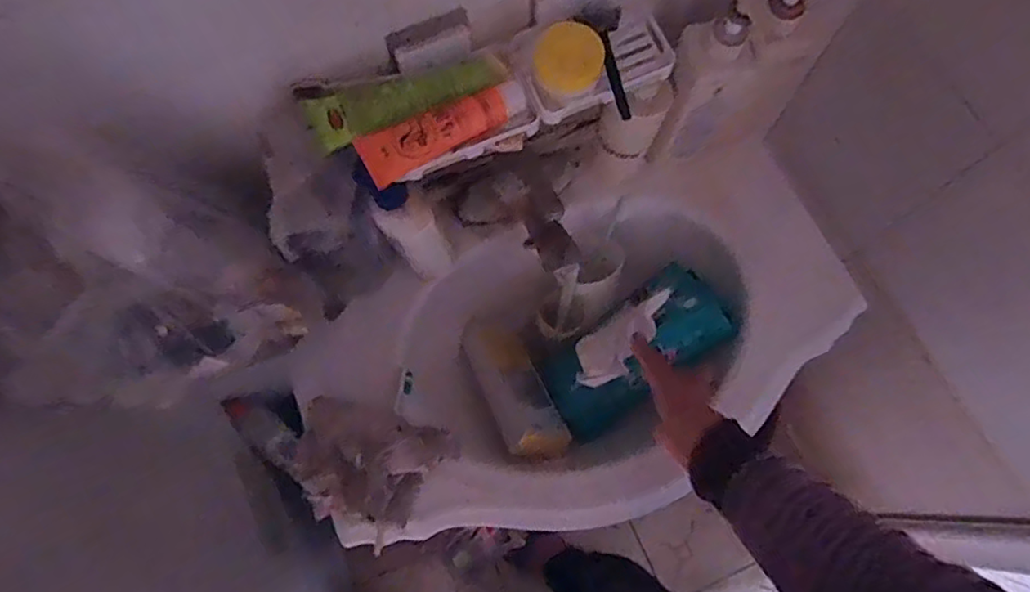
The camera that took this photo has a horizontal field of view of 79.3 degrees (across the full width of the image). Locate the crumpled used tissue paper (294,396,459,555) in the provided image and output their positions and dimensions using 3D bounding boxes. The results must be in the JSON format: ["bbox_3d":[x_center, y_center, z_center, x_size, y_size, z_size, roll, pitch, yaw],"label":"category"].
[{"bbox_3d":[-0.151,0.165,0.618,0.137,0.054,0.119,28,74,8],"label":"crumpled used tissue paper"}]

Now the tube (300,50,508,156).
[{"bbox_3d":[-0.083,-0.160,0.501,0.163,0.024,0.038,-21,73,-7],"label":"tube"}]

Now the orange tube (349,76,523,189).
[{"bbox_3d":[-0.055,-0.137,0.506,0.145,0.029,0.036,-31,75,-10],"label":"orange tube"}]

